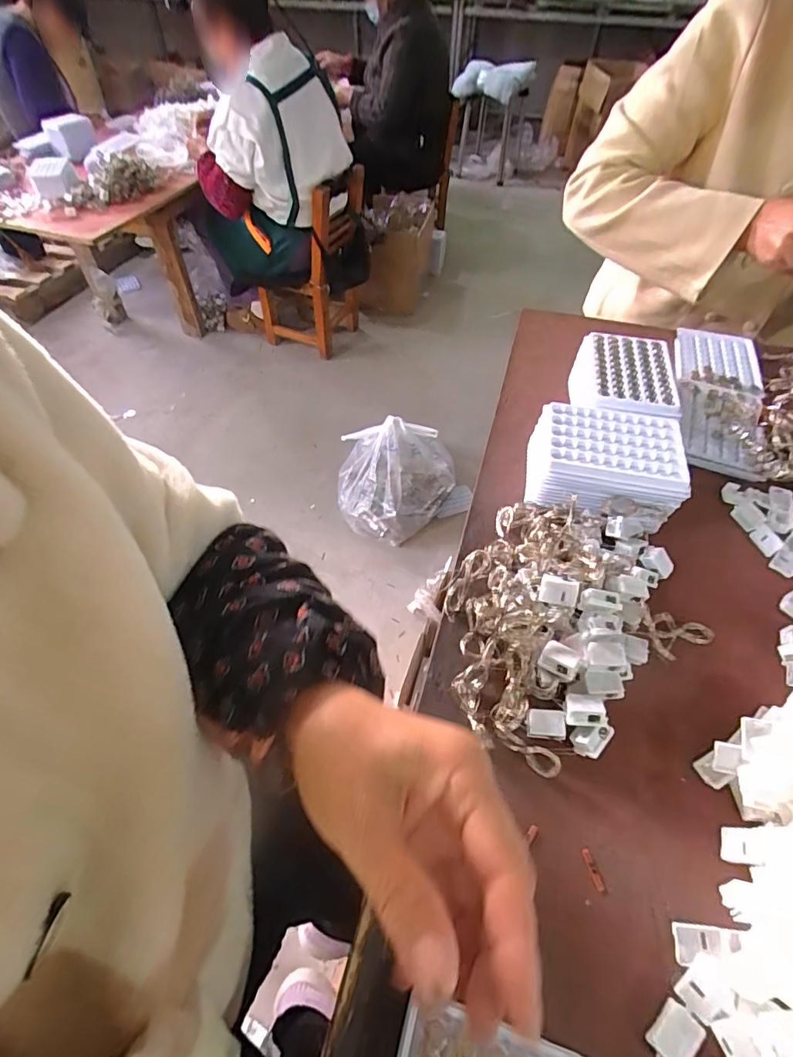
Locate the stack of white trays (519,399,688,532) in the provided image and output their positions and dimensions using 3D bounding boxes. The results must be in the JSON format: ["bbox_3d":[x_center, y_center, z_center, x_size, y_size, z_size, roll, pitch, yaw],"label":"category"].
[{"bbox_3d":[0.196,-0.060,0.482,0.136,0.070,0.105,8,52,6],"label":"stack of white trays"}]

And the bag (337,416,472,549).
[{"bbox_3d":[0.022,-0.133,1.348,0.361,0.198,0.266,-11,53,-9],"label":"bag"}]

